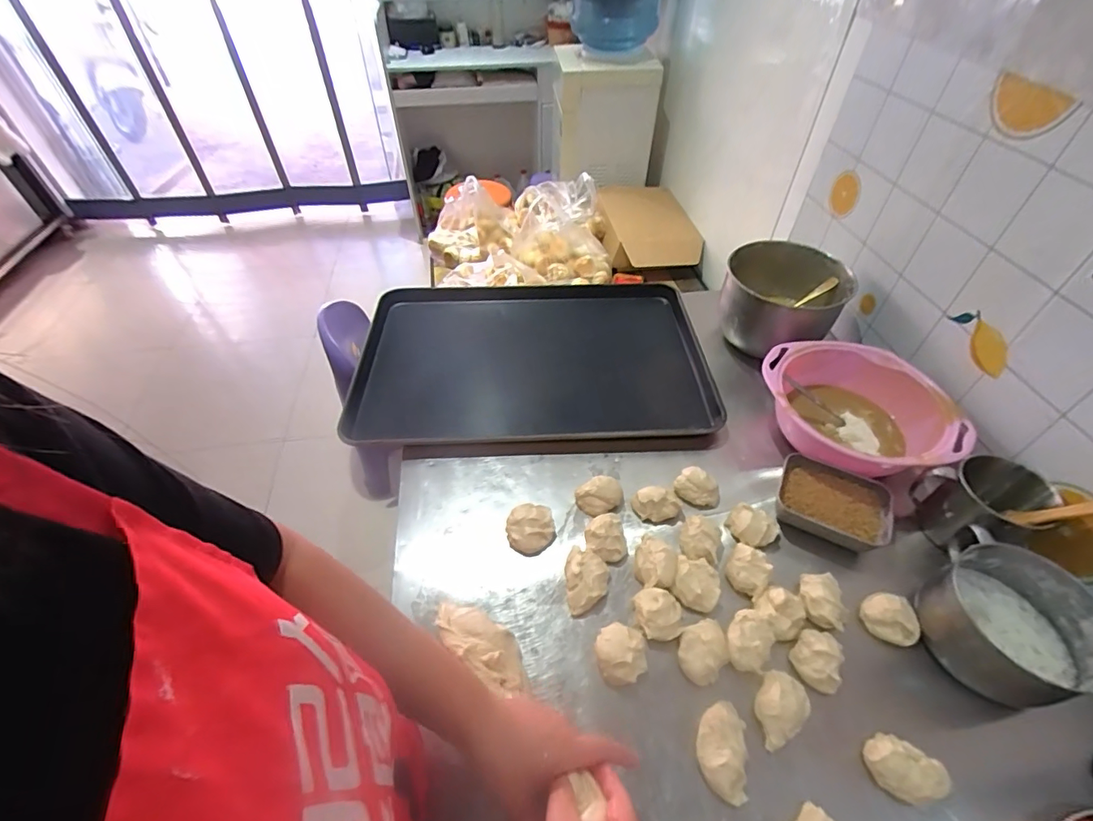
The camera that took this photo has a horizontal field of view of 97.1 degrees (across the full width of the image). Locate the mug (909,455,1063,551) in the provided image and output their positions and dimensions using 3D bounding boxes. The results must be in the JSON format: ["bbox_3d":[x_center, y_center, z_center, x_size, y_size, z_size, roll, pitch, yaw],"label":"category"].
[{"bbox_3d":[0.544,0.127,0.615,0.102,0.112,0.100,-8,49,-7],"label":"mug"}]

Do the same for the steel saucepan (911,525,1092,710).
[{"bbox_3d":[0.498,0.230,0.520,0.132,0.080,0.148,-32,56,-25],"label":"steel saucepan"}]

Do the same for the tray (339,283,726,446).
[{"bbox_3d":[-0.032,-0.098,0.927,0.673,0.058,0.360,-3,55,1],"label":"tray"}]

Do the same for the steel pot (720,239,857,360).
[{"bbox_3d":[0.414,-0.191,0.864,0.199,0.123,0.183,15,50,13],"label":"steel pot"}]

